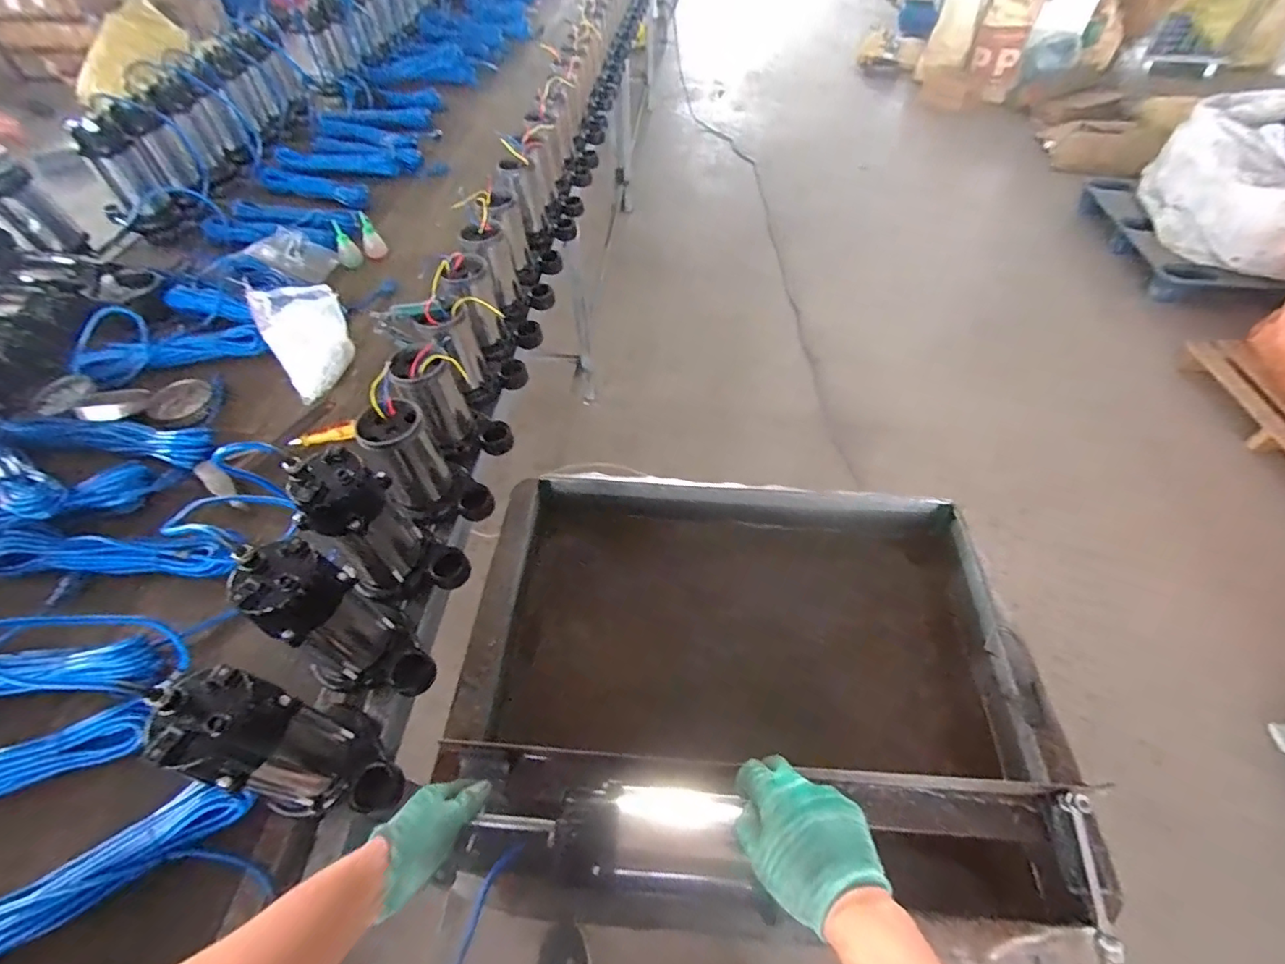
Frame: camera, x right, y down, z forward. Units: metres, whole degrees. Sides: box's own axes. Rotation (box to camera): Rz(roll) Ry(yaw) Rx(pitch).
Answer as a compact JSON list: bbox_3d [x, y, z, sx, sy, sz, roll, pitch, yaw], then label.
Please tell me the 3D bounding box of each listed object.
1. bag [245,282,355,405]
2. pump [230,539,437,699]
[{"bbox_3d":[-0.622,-0.274,1.023,0.142,0.197,0.073,-32,58,-21],"label":"bag"},{"bbox_3d":[-0.359,0.181,0.660,0.151,0.243,0.114,30,59,22],"label":"pump"}]

